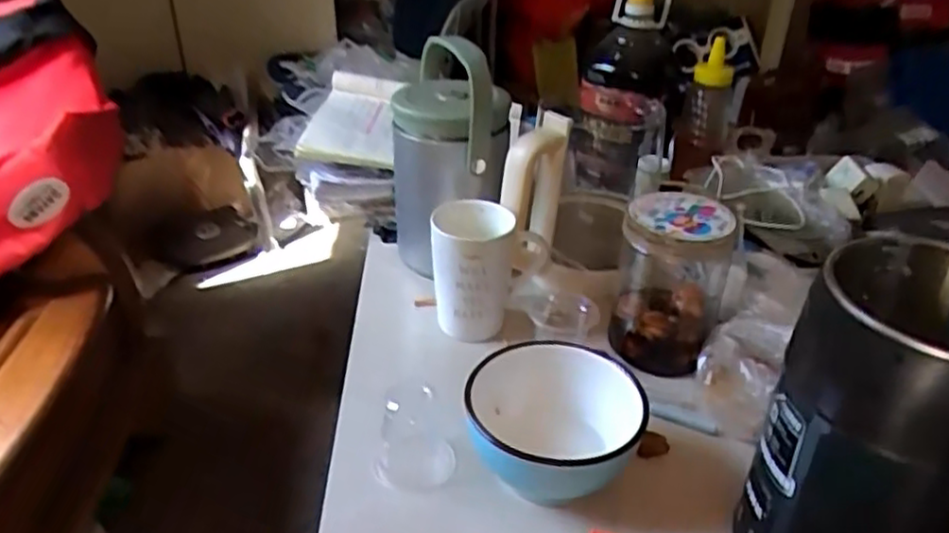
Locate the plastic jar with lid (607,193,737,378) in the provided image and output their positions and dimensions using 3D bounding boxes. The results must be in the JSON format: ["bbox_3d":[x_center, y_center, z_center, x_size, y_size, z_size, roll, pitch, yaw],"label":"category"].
[{"bbox_3d":[0.191,0.011,0.693,0.101,0.152,0.101,9,33,13],"label":"plastic jar with lid"}]

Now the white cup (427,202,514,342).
[{"bbox_3d":[-0.002,0.006,0.725,0.080,0.129,0.085,1,32,-1],"label":"white cup"}]

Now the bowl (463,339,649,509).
[{"bbox_3d":[0.059,0.134,0.566,0.134,0.083,0.128,1,32,-1],"label":"bowl"}]

